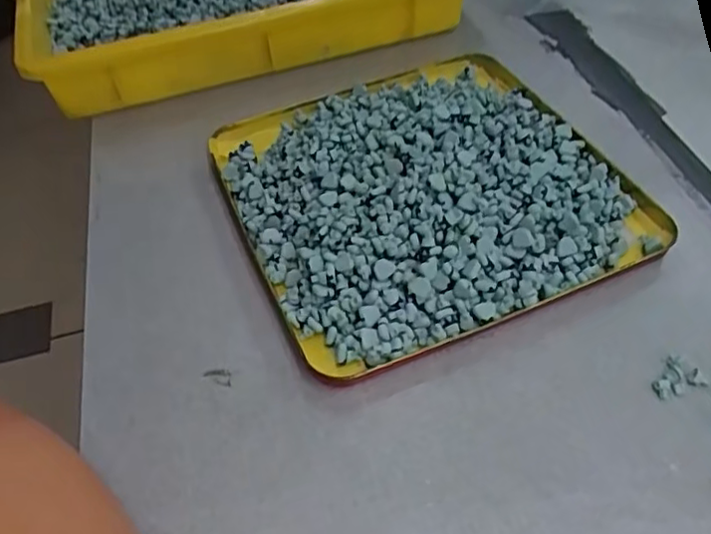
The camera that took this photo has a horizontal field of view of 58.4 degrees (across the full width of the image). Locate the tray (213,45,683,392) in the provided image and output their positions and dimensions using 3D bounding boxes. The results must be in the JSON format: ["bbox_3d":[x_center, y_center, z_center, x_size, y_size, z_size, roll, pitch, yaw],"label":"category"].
[{"bbox_3d":[0.042,-0.059,0.418,0.238,0.035,0.239,-22,51,-12],"label":"tray"}]

